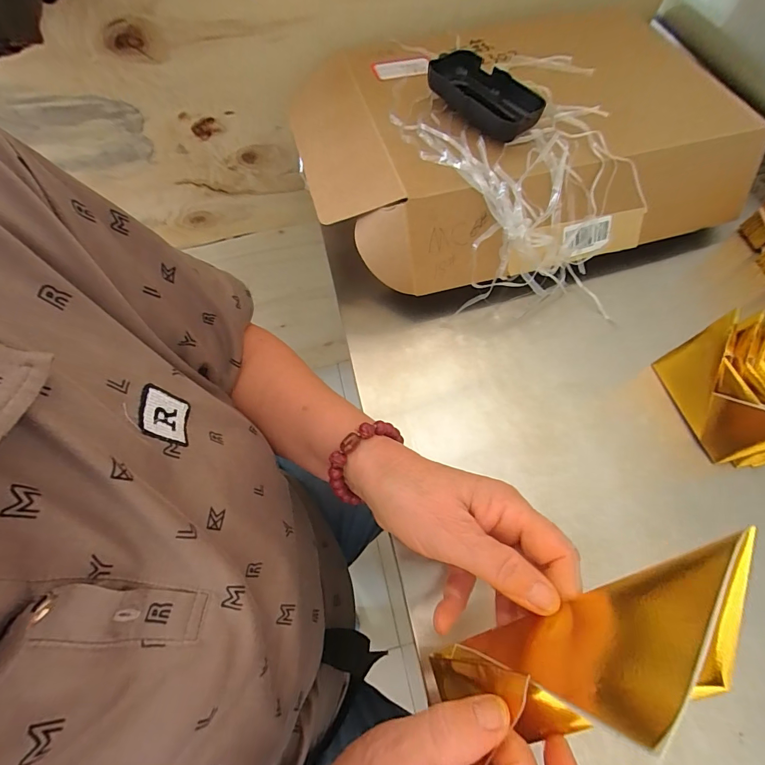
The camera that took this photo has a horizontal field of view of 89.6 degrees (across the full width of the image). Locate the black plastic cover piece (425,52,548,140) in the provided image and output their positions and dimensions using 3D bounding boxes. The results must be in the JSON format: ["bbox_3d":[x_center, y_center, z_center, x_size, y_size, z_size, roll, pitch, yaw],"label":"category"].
[{"bbox_3d":[0.096,-0.266,0.356,0.112,0.023,0.060,39,71,18],"label":"black plastic cover piece"}]

